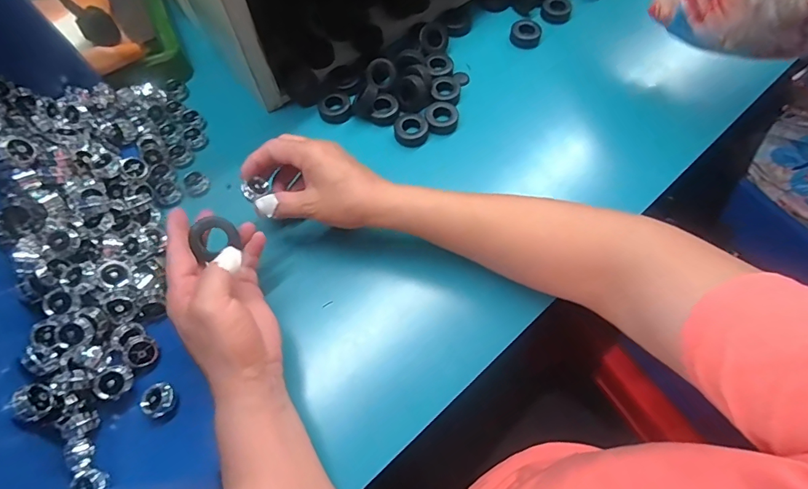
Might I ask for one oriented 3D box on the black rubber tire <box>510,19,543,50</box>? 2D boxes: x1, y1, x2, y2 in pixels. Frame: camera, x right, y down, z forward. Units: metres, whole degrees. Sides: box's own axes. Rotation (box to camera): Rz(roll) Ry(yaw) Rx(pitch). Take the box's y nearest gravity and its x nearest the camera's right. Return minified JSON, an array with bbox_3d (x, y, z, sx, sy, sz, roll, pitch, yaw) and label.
[{"bbox_3d":[0.153,-0.264,0.539,0.039,0.016,0.042,19,67,7],"label":"black rubber tire"}]

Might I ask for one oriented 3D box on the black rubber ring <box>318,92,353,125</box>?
[{"bbox_3d":[-0.078,-0.155,0.486,0.035,0.013,0.036,1,66,-1],"label":"black rubber ring"}]

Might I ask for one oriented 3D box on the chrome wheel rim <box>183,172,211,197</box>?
[{"bbox_3d":[-0.214,-0.063,0.443,0.020,0.015,0.023,25,68,9],"label":"chrome wheel rim"}]

